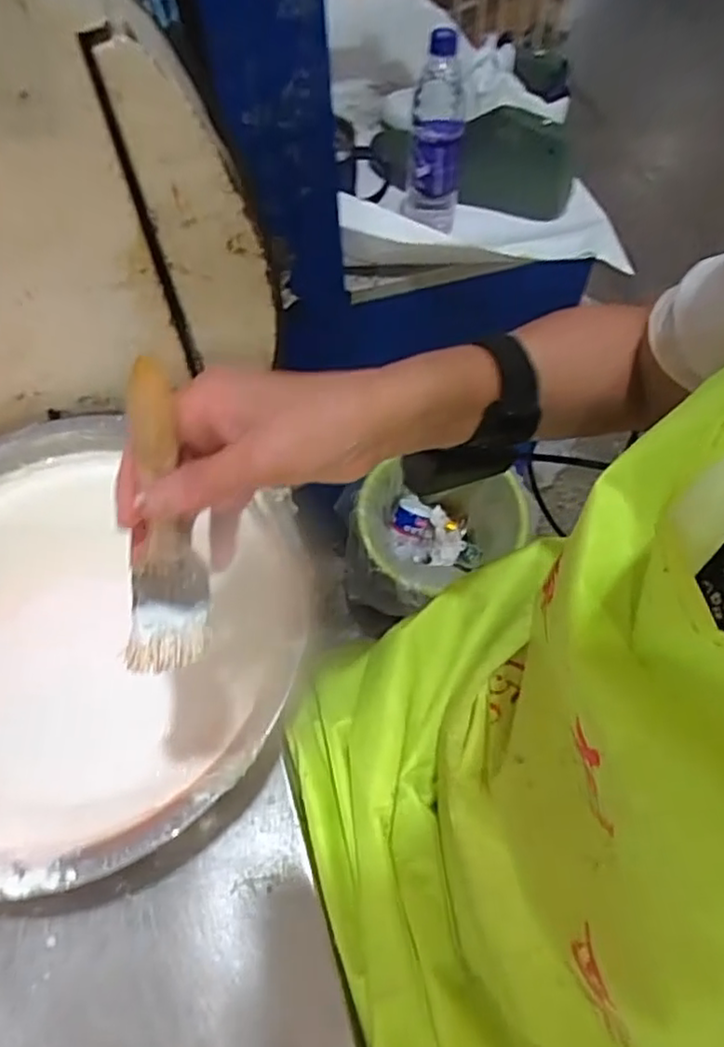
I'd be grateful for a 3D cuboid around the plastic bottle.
[{"bbox_3d":[0.087,-0.449,0.791,0.061,0.227,0.064,10,60,6],"label":"plastic bottle"}]

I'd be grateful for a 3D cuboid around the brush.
[{"bbox_3d":[-0.092,-0.001,0.307,0.033,0.018,0.140,1,104,1],"label":"brush"}]

